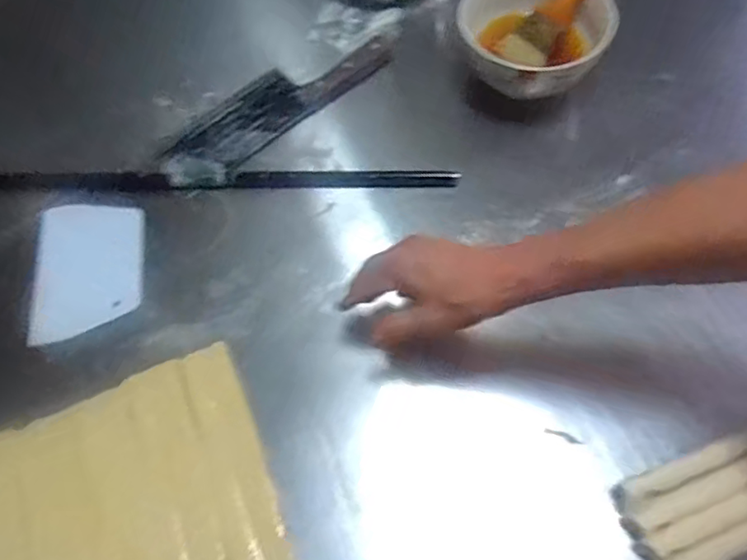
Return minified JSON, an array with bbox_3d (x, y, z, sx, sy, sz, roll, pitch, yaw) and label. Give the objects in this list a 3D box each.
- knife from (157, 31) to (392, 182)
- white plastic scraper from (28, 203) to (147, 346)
[{"bbox_3d":[-0.109,-0.198,0.673,0.277,0.025,0.091,-40,68,-17],"label":"knife"},{"bbox_3d":[-0.283,-0.014,0.608,0.109,0.004,0.144,-9,67,1],"label":"white plastic scraper"}]

